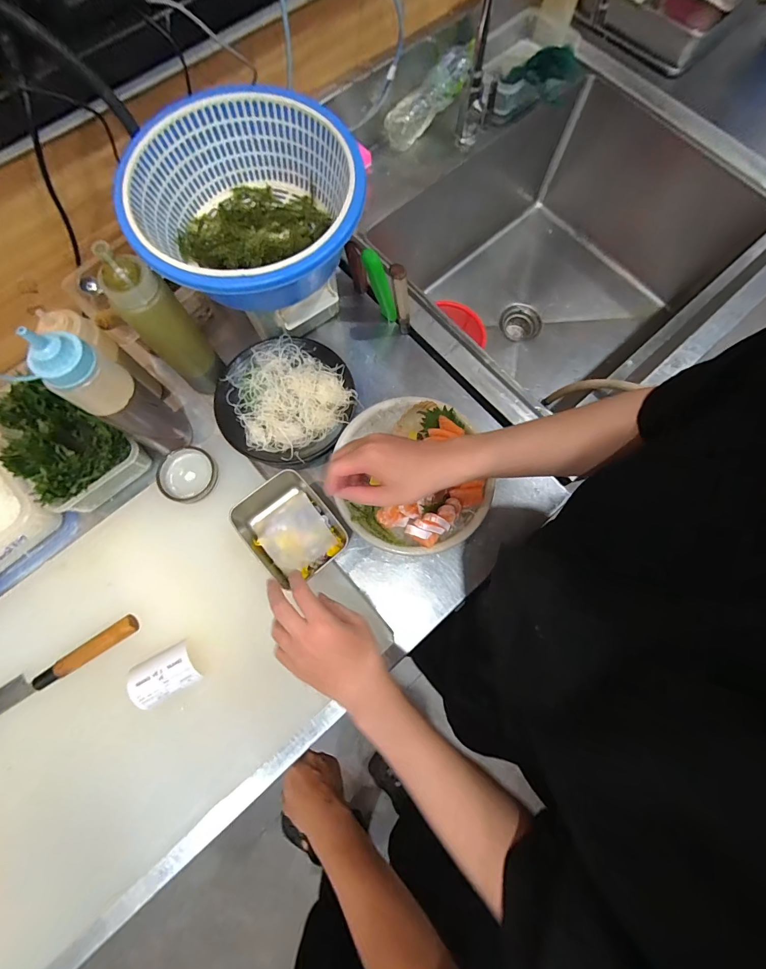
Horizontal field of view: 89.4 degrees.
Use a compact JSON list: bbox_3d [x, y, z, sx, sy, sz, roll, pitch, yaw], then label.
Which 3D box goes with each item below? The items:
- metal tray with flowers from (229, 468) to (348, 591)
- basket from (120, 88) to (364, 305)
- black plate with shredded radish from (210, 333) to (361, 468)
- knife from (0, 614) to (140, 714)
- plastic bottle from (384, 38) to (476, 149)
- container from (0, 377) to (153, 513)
[{"bbox_3d":[-0.123,0.056,0.516,0.110,0.052,0.133,-42,79,-10],"label":"metal tray with flowers"},{"bbox_3d":[-0.169,-0.345,0.489,0.271,0.094,0.263,0,75,0],"label":"basket"},{"bbox_3d":[-0.152,-0.130,0.608,0.205,0.037,0.202,0,75,0],"label":"black plate with shredded radish"},{"bbox_3d":[-0.476,0.270,0.485,0.354,0.021,0.031,-31,77,-8],"label":"knife"},{"bbox_3d":[0.092,-0.736,0.741,0.201,0.056,0.058,-39,77,14],"label":"plastic bottle"},{"bbox_3d":[-0.459,-0.061,0.561,0.199,0.090,0.145,36,78,9],"label":"container"}]

